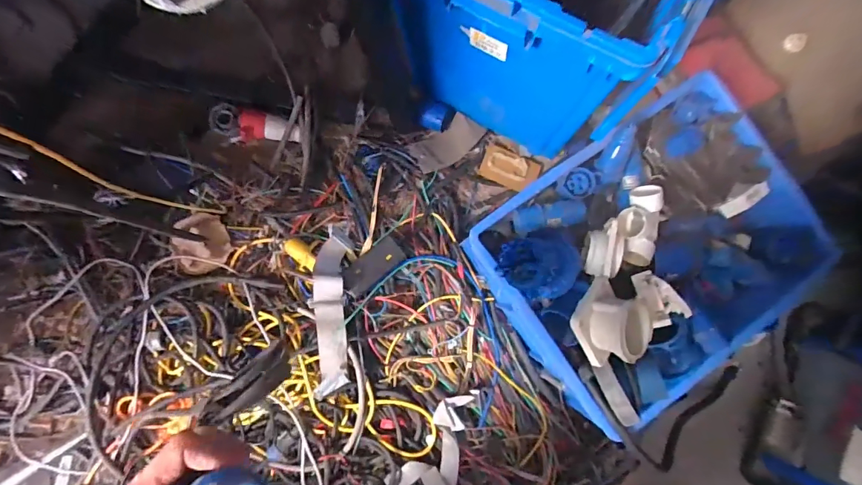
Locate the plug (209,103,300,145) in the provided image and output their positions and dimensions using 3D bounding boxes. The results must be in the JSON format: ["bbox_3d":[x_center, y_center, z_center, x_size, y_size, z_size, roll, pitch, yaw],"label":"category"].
[{"bbox_3d":[-0.356,-0.228,0.857,0.181,0.044,0.070,15,83,-4],"label":"plug"}]

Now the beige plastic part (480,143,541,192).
[{"bbox_3d":[0.174,-0.160,0.920,0.124,0.025,0.075,22,82,-3],"label":"beige plastic part"}]

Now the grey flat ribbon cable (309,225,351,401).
[{"bbox_3d":[-0.184,0.125,0.776,0.064,0.068,0.303,1,84,-5],"label":"grey flat ribbon cable"}]

